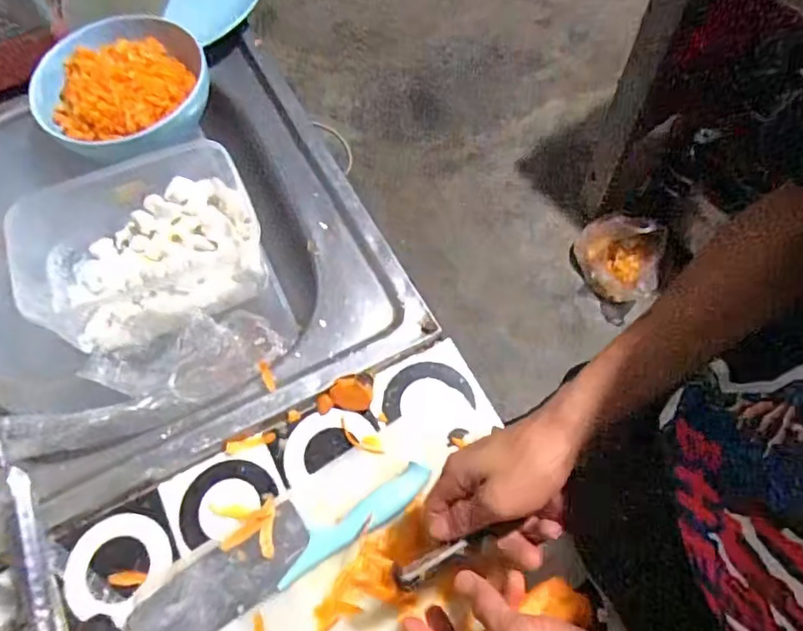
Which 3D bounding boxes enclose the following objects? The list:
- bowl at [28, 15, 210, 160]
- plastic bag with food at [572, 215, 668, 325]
[{"bbox_3d":[-0.275,-0.225,0.575,0.135,0.068,0.163,42,72,18],"label":"bowl"},{"bbox_3d":[0.522,-0.132,1.414,0.217,0.173,0.204,32,69,15],"label":"plastic bag with food"}]

